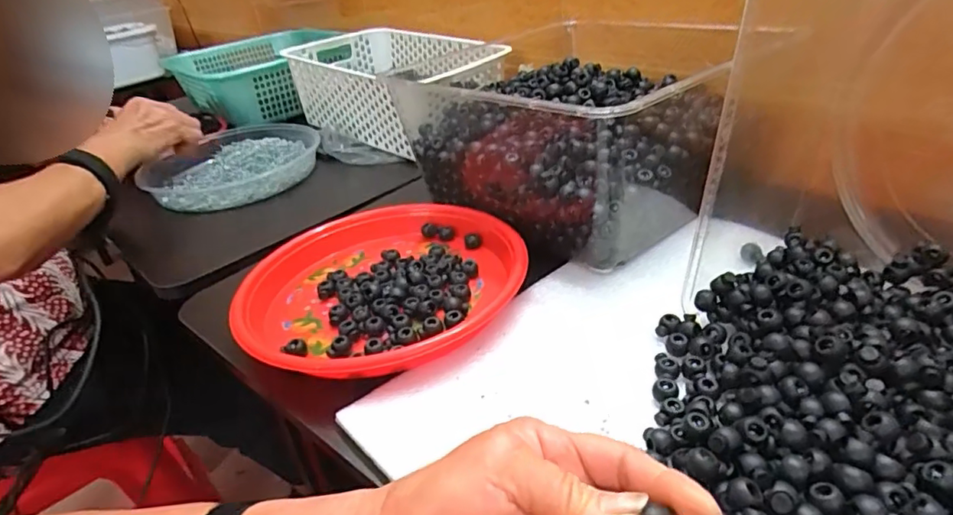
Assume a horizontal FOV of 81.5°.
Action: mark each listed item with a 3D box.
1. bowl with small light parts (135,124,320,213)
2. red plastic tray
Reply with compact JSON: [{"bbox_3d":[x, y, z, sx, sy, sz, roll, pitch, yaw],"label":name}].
[{"bbox_3d":[-0.325,-0.128,0.756,0.210,0.045,0.196,-14,33,-9],"label":"bowl with small light parts"},{"bbox_3d":[-0.075,0.020,0.466,0.222,0.032,0.238,22,42,38],"label":"red plastic tray"}]

